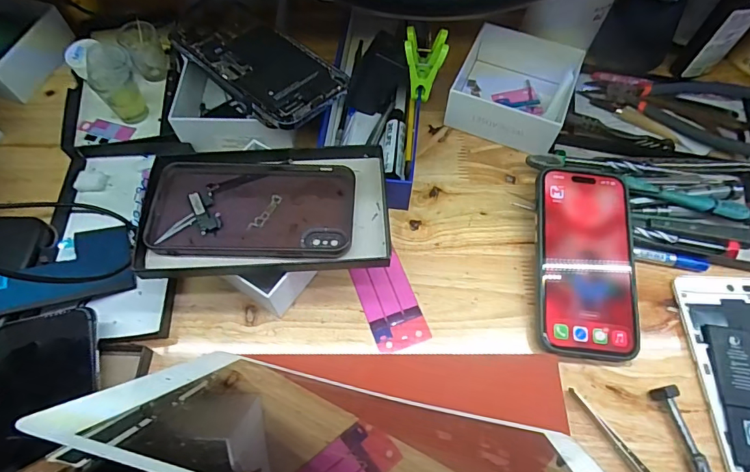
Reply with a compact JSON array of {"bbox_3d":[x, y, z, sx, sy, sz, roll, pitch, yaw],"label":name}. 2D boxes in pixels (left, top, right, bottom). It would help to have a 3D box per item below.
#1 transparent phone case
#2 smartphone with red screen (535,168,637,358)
[{"bbox_3d":[-0.088,-0.021,0.325,0.142,0.012,0.079,2,63,-2],"label":"transparent phone case"},{"bbox_3d":[0.163,0.017,0.341,0.078,0.005,0.148,9,73,0],"label":"smartphone with red screen"}]

